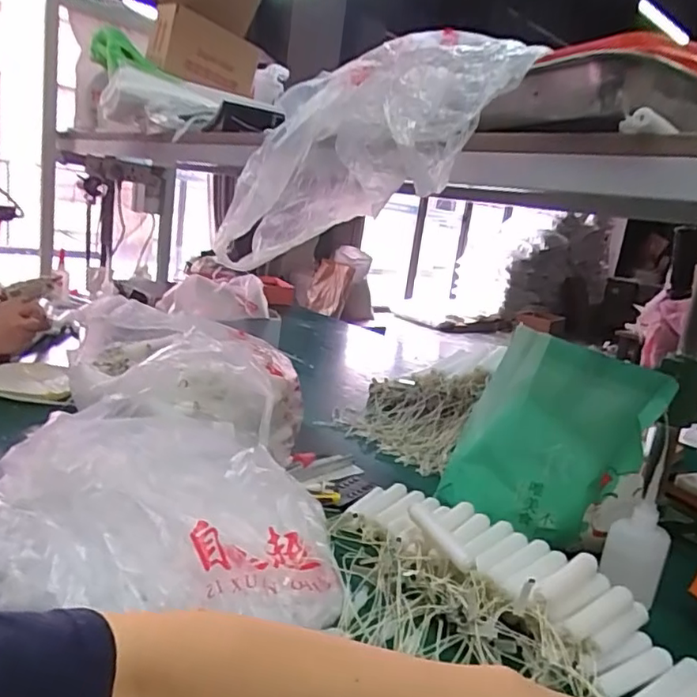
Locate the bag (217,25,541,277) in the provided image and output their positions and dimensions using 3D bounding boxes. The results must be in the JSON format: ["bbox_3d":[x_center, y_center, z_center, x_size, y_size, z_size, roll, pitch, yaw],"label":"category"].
[{"bbox_3d":[-0.002,-0.211,0.605,0.138,0.211,0.390,-4,-1,-35],"label":"bag"}]

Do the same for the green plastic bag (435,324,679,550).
[{"bbox_3d":[0.224,0.096,0.647,0.206,0.211,0.108,19,18,35],"label":"green plastic bag"}]

